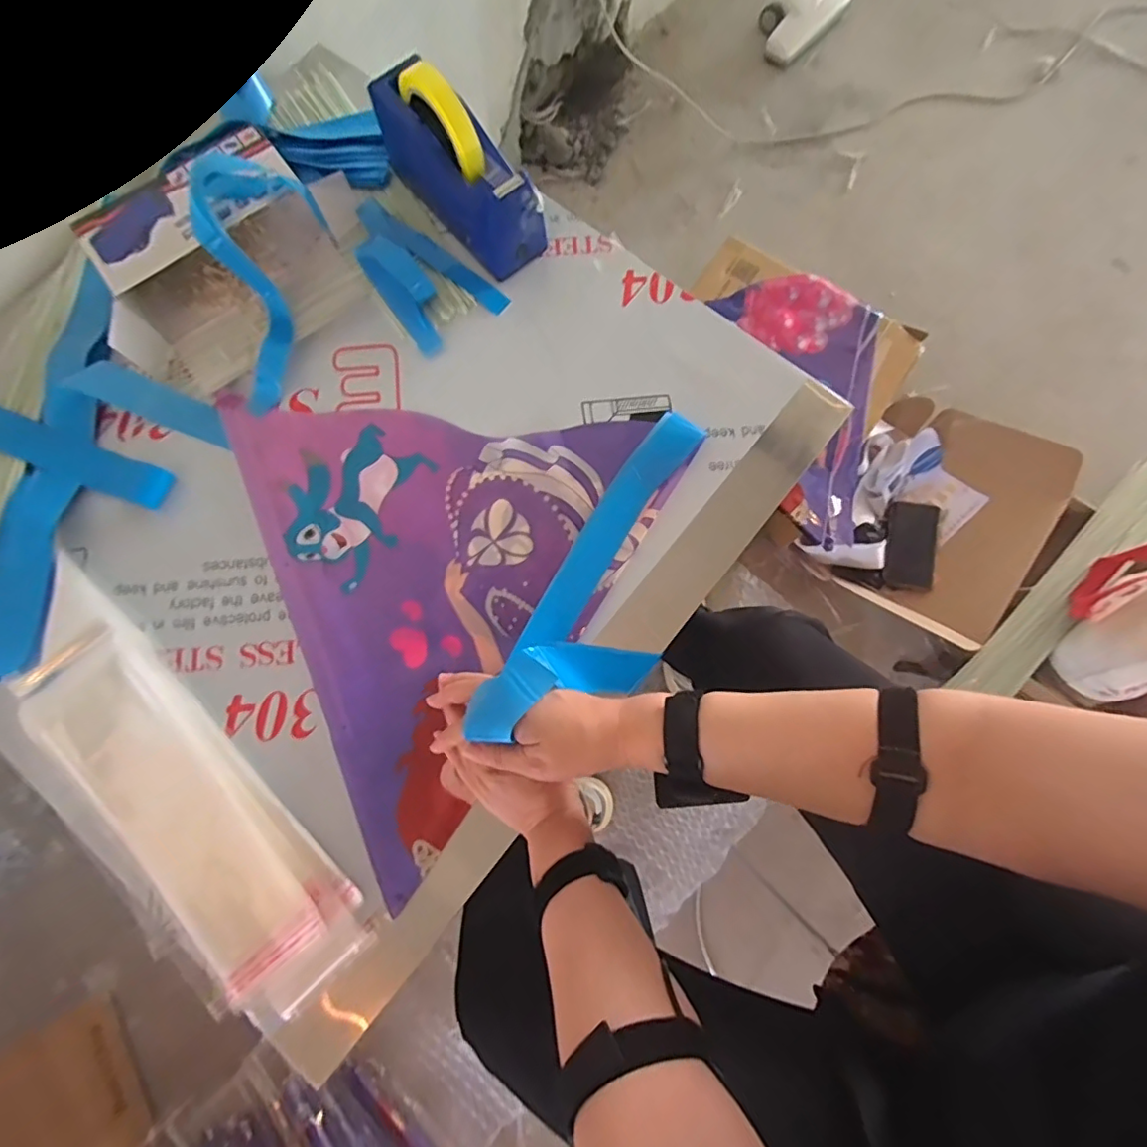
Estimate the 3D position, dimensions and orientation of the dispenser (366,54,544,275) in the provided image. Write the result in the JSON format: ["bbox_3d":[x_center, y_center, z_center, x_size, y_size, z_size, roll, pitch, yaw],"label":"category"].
[{"bbox_3d":[-0.119,-0.423,0.575,0.070,0.127,0.199,-39,79,-7],"label":"dispenser"}]

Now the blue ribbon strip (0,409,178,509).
[{"bbox_3d":[-0.542,-0.129,0.573,0.273,0.019,0.042,20,77,4],"label":"blue ribbon strip"}]

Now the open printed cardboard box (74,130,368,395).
[{"bbox_3d":[-0.351,-0.324,0.585,0.278,0.088,0.171,-37,79,-7],"label":"open printed cardboard box"}]

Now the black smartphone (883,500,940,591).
[{"bbox_3d":[0.592,-0.050,0.981,0.081,0.015,0.167,15,81,2],"label":"black smartphone"}]

